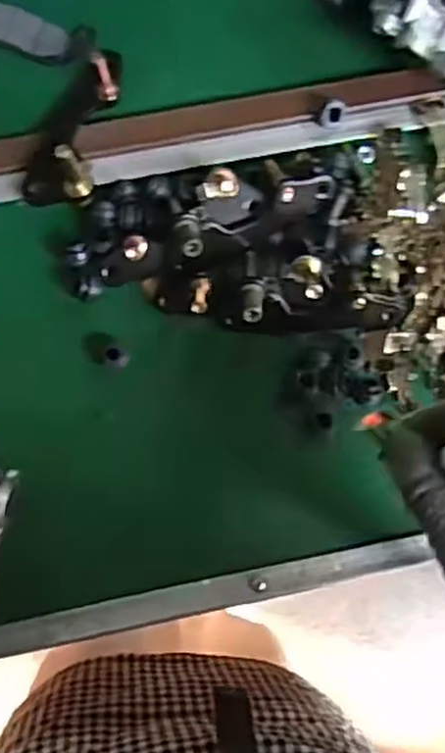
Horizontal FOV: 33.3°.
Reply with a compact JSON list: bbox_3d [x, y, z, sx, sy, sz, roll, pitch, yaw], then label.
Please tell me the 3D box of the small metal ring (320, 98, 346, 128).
[{"bbox_3d":[0.070,-0.165,0.469,0.016,0.007,0.018,21,85,-2],"label":"small metal ring"}]

